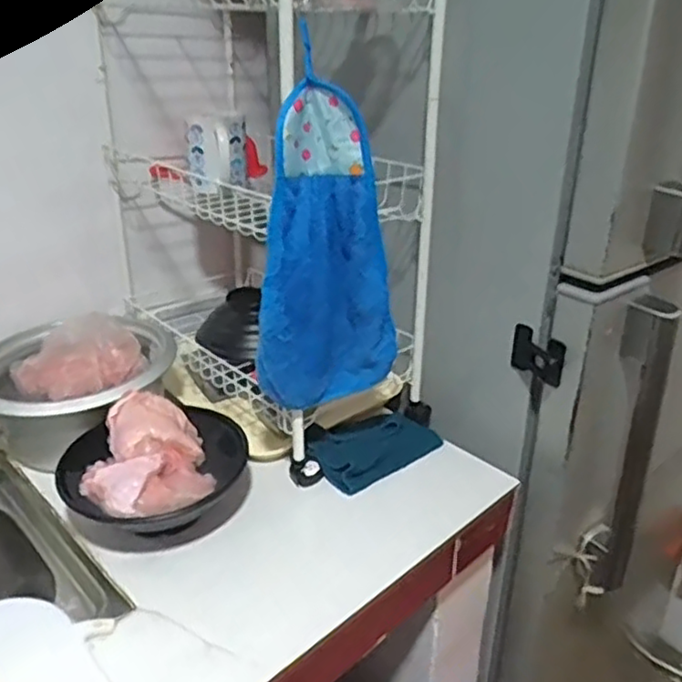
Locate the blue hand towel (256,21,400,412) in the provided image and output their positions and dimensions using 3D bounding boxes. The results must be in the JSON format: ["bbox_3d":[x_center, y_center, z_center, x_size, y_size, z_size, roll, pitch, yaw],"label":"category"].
[{"bbox_3d":[-0.014,-0.084,0.676,0.150,0.318,0.033,-12,30,-21],"label":"blue hand towel"}]

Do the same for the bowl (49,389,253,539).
[{"bbox_3d":[-0.196,0.143,0.725,0.190,0.110,0.147,-8,29,-14],"label":"bowl"}]

